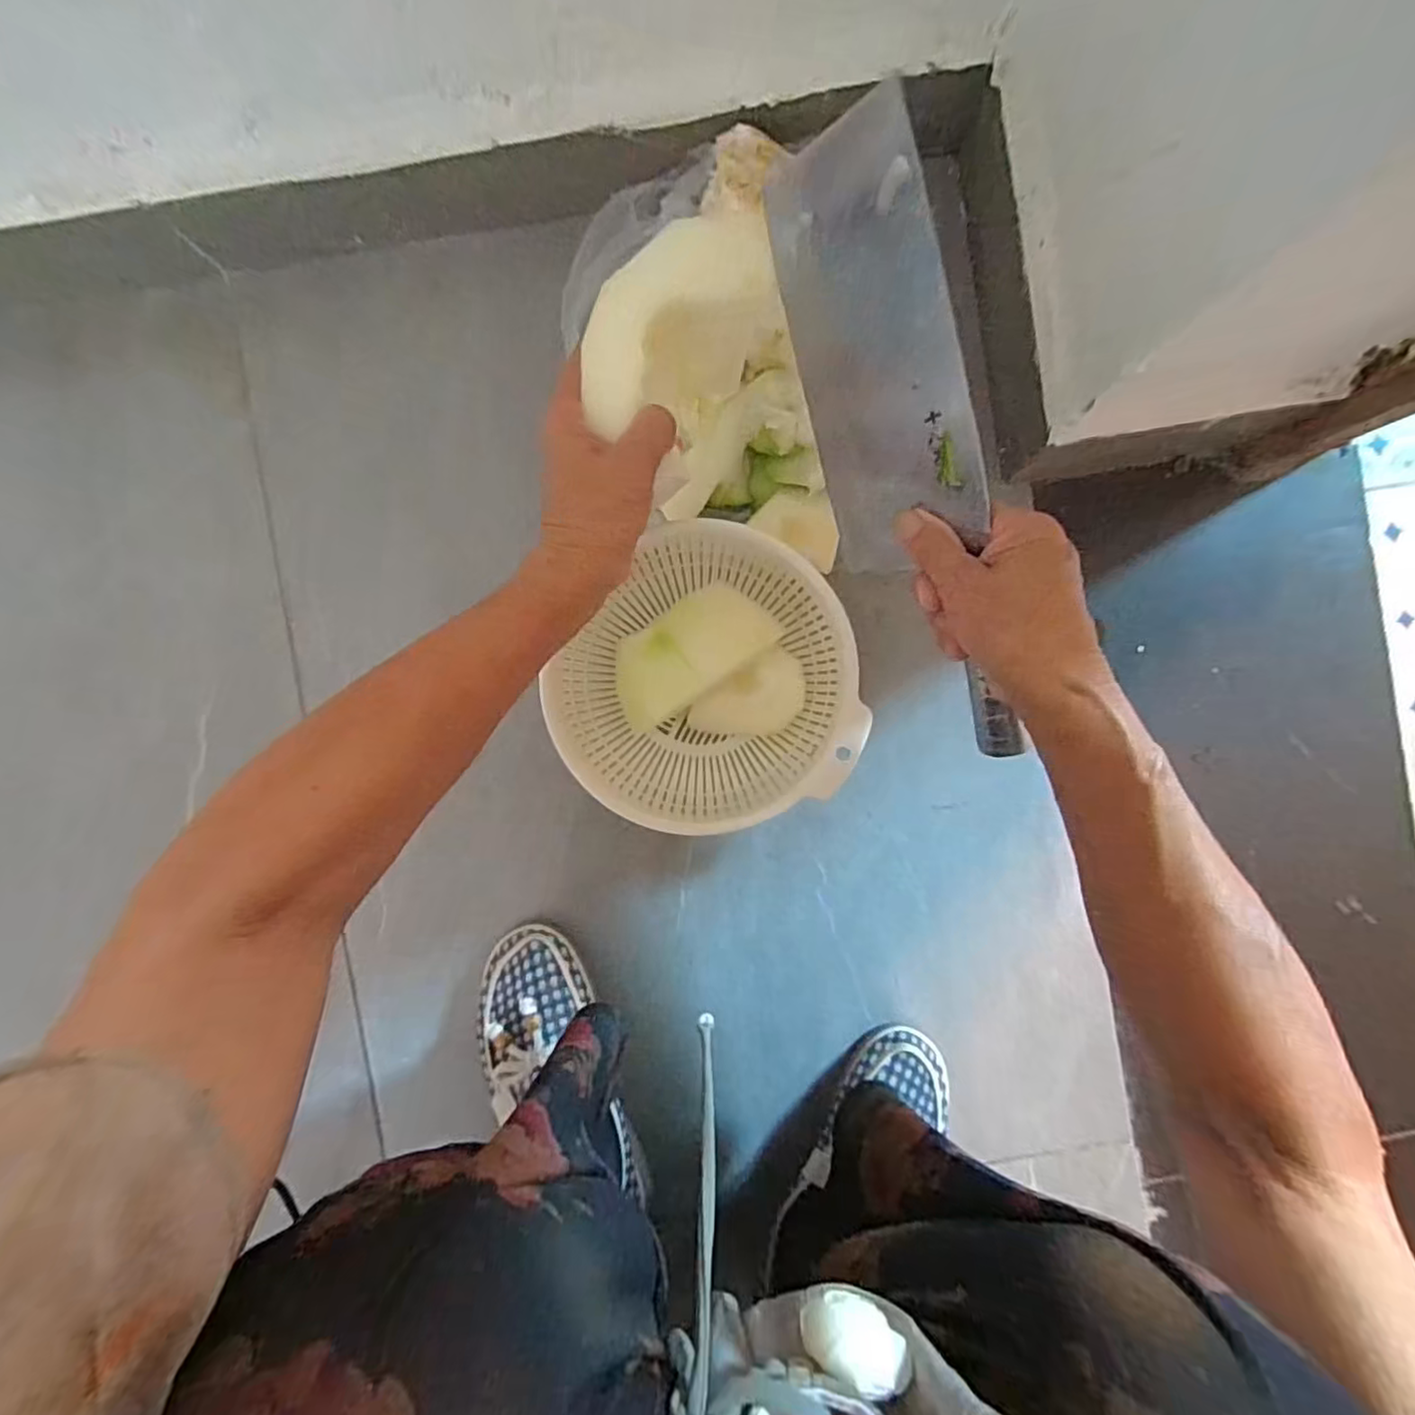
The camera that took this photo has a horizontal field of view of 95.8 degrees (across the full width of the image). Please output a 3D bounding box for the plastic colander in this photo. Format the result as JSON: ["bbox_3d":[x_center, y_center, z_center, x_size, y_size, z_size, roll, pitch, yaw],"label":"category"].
[{"bbox_3d":[-0.006,-0.019,0.471,0.204,0.085,0.203,0,90,-2],"label":"plastic colander"}]

